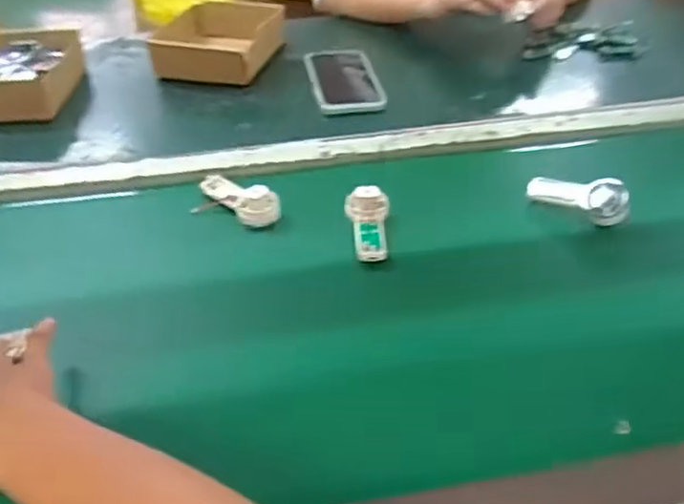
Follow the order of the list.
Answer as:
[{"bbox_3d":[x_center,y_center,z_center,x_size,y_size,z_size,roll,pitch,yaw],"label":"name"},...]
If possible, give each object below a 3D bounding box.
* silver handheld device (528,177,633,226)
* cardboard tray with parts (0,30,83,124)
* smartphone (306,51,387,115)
[{"bbox_3d":[0.228,-0.052,0.659,0.096,0.044,0.034,23,45,26],"label":"silver handheld device"},{"bbox_3d":[-0.415,-0.219,0.861,0.151,0.058,0.174,0,39,0],"label":"cardboard tray with parts"},{"bbox_3d":[0.004,-0.220,0.865,0.083,0.011,0.162,-6,39,-7],"label":"smartphone"}]

